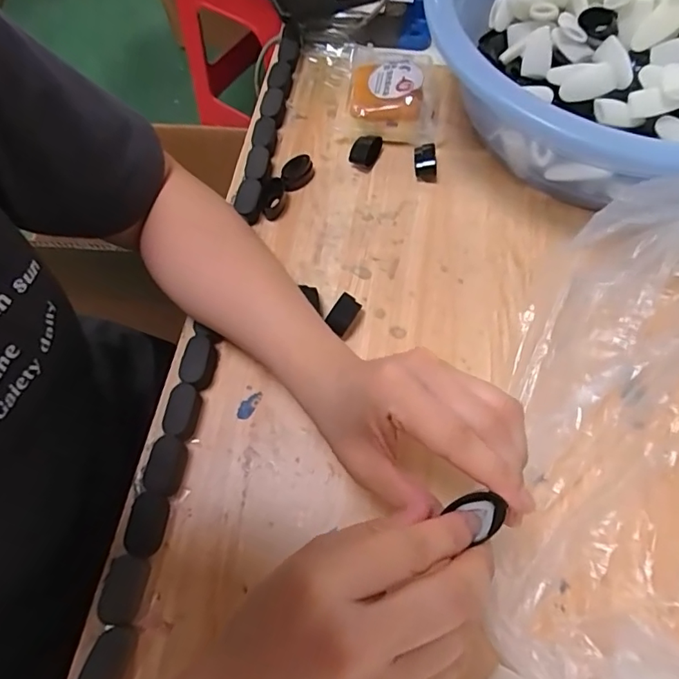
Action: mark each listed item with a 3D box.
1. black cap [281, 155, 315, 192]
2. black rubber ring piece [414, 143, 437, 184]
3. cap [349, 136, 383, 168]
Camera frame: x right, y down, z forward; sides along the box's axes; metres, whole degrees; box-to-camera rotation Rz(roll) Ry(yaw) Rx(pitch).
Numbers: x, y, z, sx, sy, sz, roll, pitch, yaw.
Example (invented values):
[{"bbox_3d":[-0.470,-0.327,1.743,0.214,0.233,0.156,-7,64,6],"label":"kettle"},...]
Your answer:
[{"bbox_3d":[-0.038,-0.145,0.445,0.017,0.022,0.032,38,73,18],"label":"black cap"},{"bbox_3d":[0.076,-0.155,0.444,0.019,0.013,0.034,1,65,3],"label":"black rubber ring piece"},{"bbox_3d":[0.023,-0.167,0.453,0.024,0.017,0.031,23,69,13],"label":"cap"}]

